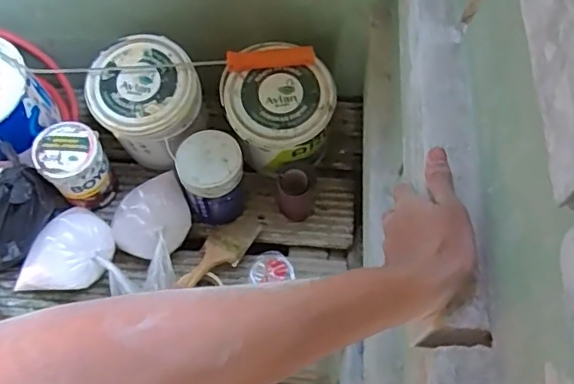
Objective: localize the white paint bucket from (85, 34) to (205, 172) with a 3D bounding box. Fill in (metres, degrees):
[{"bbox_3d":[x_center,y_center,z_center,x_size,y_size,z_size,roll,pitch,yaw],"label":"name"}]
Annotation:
[{"bbox_3d":[-0.241,-0.148,1.008,0.180,0.182,0.164,1,63,-1],"label":"white paint bucket"}]

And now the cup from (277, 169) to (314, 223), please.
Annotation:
[{"bbox_3d":[0.015,0.014,1.025,0.068,0.109,0.063,2,63,0],"label":"cup"}]

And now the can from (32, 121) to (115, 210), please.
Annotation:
[{"bbox_3d":[-0.370,-0.039,1.010,0.102,0.140,0.107,1,63,-1],"label":"can"}]

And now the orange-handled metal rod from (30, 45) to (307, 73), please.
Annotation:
[{"bbox_3d":[-0.191,-0.215,0.937,0.469,0.023,0.033,-2,63,-2],"label":"orange-handled metal rod"}]

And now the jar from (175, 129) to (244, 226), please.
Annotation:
[{"bbox_3d":[-0.129,-0.018,0.989,0.101,0.163,0.099,1,63,-1],"label":"jar"}]

